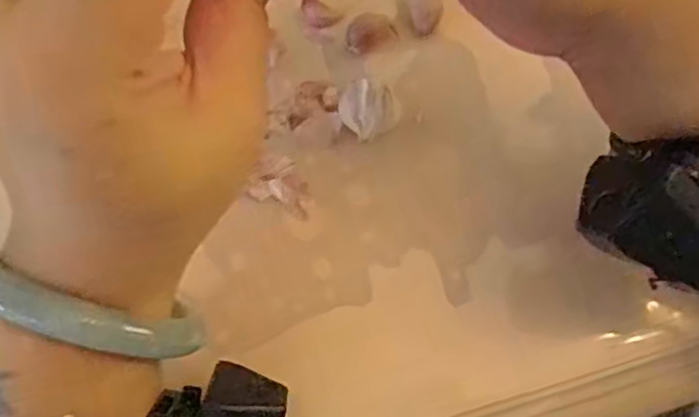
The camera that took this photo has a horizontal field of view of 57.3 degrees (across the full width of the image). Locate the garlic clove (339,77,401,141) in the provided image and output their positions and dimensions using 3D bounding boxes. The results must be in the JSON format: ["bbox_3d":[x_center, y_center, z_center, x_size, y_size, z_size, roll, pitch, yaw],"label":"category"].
[{"bbox_3d":[0.010,-0.045,0.296,0.028,0.022,0.026,-1,70,3],"label":"garlic clove"}]

